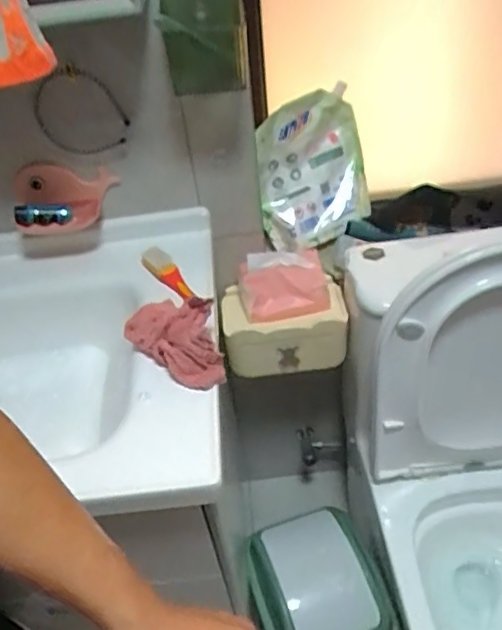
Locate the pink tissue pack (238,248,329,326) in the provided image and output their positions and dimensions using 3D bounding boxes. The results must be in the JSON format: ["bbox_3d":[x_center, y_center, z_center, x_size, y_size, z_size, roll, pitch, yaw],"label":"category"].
[{"bbox_3d":[0.059,-0.056,1.004,0.149,0.100,0.091,-9,42,-2],"label":"pink tissue pack"}]

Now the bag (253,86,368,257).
[{"bbox_3d":[0.116,-0.263,1.053,0.196,0.240,0.131,-1,42,7],"label":"bag"}]

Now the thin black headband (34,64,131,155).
[{"bbox_3d":[-0.246,-0.290,0.828,0.132,0.121,0.014,0,42,8],"label":"thin black headband"}]

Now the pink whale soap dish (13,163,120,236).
[{"bbox_3d":[-0.292,-0.178,0.892,0.159,0.095,0.074,-1,42,7],"label":"pink whale soap dish"}]

